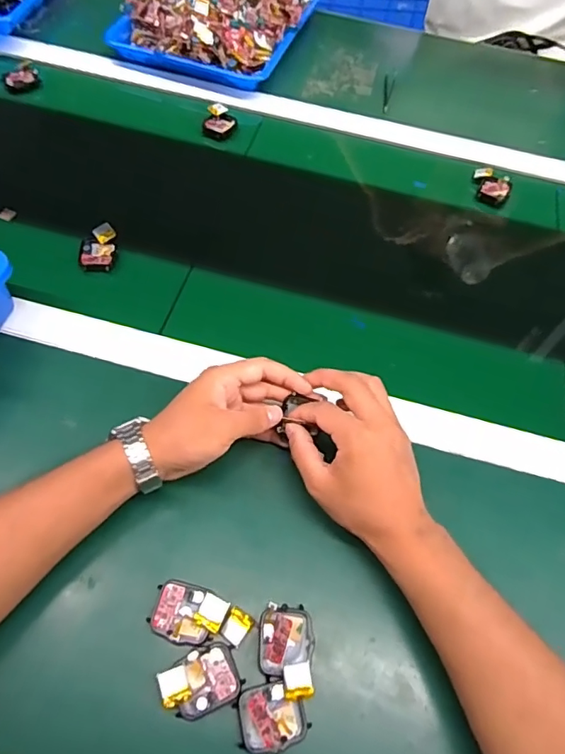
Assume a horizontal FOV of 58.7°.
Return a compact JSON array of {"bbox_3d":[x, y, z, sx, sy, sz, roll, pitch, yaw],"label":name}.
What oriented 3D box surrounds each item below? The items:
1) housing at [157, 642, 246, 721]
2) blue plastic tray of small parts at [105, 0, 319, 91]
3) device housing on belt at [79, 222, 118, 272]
[{"bbox_3d":[-0.055,0.210,0.346,0.050,0.014,0.038,-21,63,-16],"label":"housing"},{"bbox_3d":[-0.093,-0.564,0.778,0.243,0.073,0.294,21,60,8],"label":"blue plastic tray of small parts"},{"bbox_3d":[-0.199,-0.138,0.542,0.036,0.019,0.053,-4,60,-7],"label":"device housing on belt"}]

